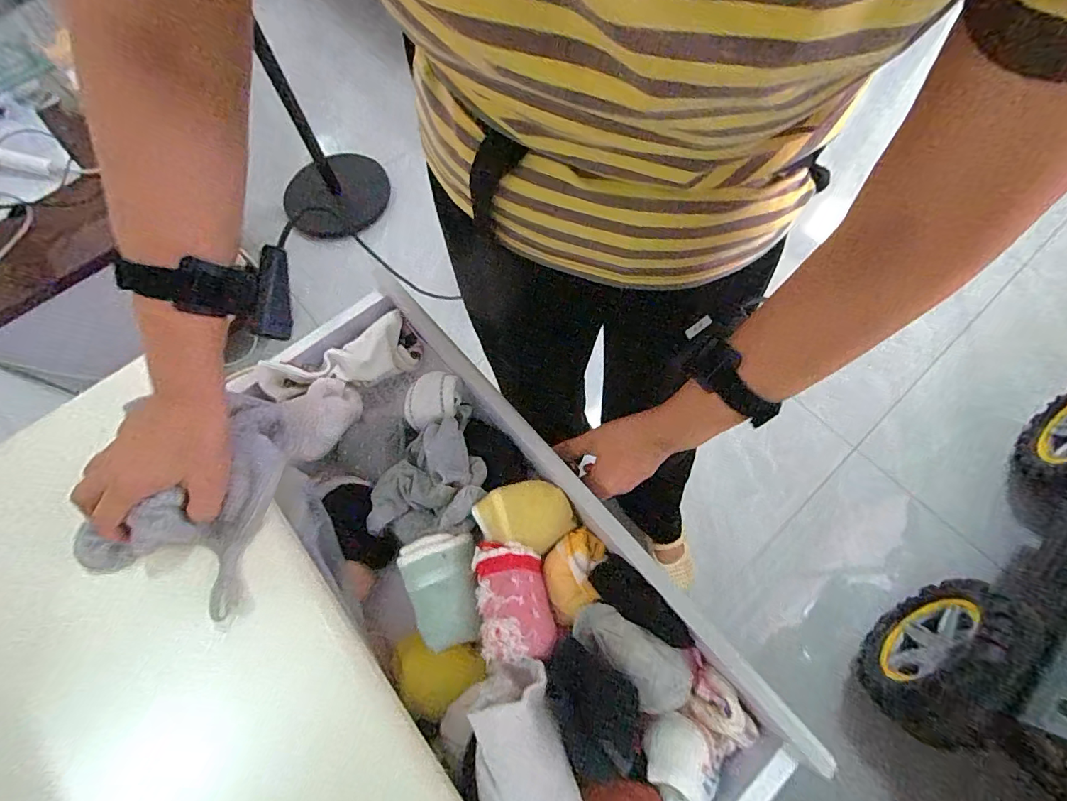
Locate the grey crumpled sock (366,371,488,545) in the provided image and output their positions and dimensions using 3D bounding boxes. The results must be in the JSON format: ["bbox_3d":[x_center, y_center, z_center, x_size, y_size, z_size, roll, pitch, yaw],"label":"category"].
[{"bbox_3d":[-0.095,0.055,0.457,0.101,0.038,0.162,12,69,8],"label":"grey crumpled sock"}]

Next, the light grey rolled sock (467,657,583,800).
[{"bbox_3d":[-0.004,0.281,0.341,0.068,0.044,0.156,-17,68,-5],"label":"light grey rolled sock"}]

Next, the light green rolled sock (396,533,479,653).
[{"bbox_3d":[-0.079,0.164,0.399,0.058,0.027,0.088,-15,68,-4],"label":"light green rolled sock"}]

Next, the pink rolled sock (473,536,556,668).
[{"bbox_3d":[-0.019,0.168,0.394,0.059,0.038,0.098,-12,67,-2],"label":"pink rolled sock"}]

